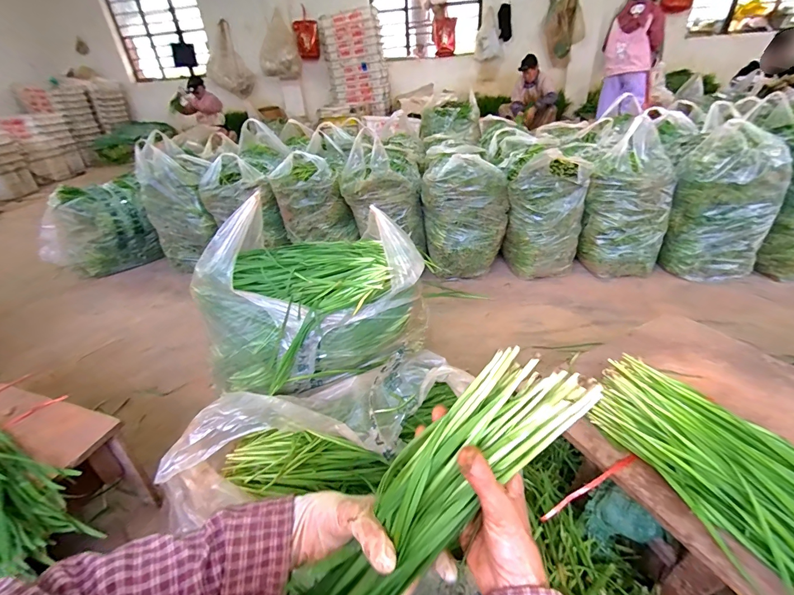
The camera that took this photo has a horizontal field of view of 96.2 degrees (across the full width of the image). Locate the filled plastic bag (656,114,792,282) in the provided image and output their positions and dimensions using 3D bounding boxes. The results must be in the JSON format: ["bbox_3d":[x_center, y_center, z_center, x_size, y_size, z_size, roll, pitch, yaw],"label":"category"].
[{"bbox_3d":[1.291,-0.361,1.415,0.319,0.532,0.317,-31,41,-35],"label":"filled plastic bag"}]

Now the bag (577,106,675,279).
[{"bbox_3d":[0.947,-0.371,1.446,0.281,0.571,0.231,22,41,35],"label":"bag"}]

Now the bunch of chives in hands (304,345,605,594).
[{"bbox_3d":[0.007,0.197,0.294,0.375,0.051,0.085,-50,43,-1],"label":"bunch of chives in hands"}]

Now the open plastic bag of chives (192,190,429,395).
[{"bbox_3d":[-0.205,-0.031,0.870,0.492,0.314,0.439,-20,36,-23],"label":"open plastic bag of chives"}]

